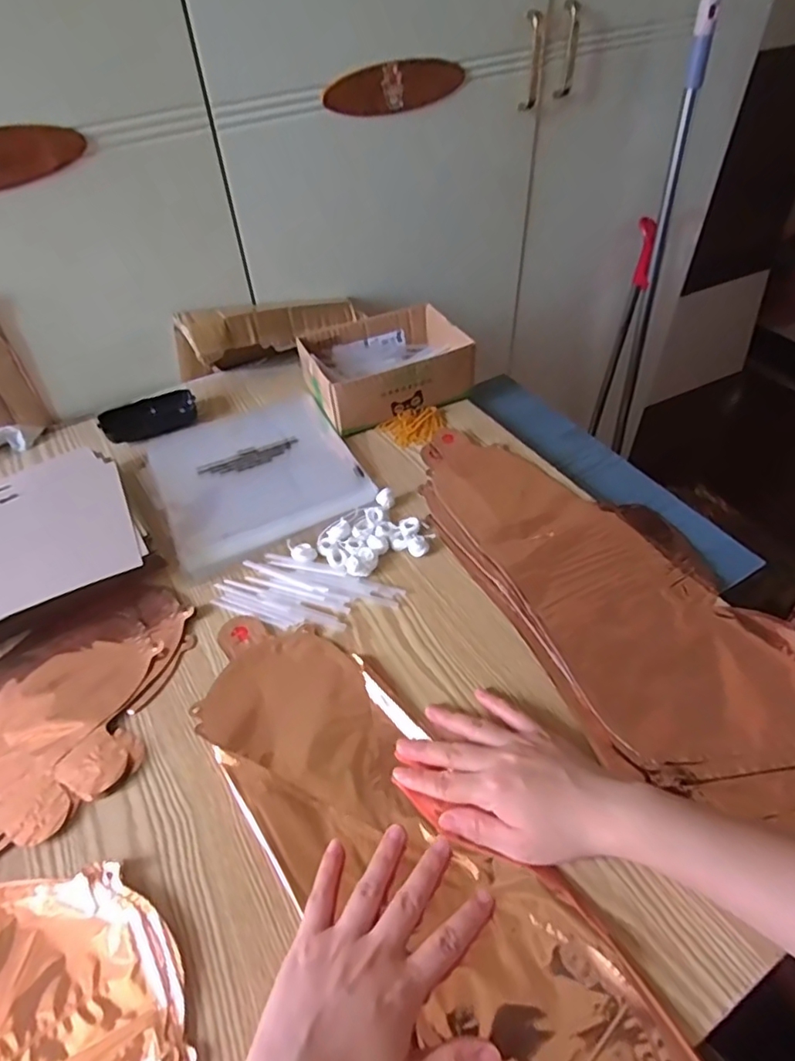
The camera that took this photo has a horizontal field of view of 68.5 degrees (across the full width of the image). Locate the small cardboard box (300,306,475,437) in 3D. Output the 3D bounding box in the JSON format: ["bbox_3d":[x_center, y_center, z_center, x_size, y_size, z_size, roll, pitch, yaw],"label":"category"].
[{"bbox_3d":[-0.016,-0.200,0.706,0.182,0.063,0.144,-19,50,-14],"label":"small cardboard box"}]

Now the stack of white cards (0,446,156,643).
[{"bbox_3d":[-0.348,0.014,0.549,0.195,0.038,0.187,-26,51,-19],"label":"stack of white cards"}]

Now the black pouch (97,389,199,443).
[{"bbox_3d":[-0.299,-0.140,0.708,0.109,0.021,0.052,-30,53,-22],"label":"black pouch"}]

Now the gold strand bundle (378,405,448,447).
[{"bbox_3d":[0.023,-0.119,0.673,0.072,0.013,0.048,-18,49,-13],"label":"gold strand bundle"}]

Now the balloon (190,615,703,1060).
[{"bbox_3d":[0.001,0.210,0.382,0.133,0.012,0.432,-33,53,-24],"label":"balloon"}]

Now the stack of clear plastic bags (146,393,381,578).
[{"bbox_3d":[-0.156,-0.069,0.637,0.201,0.010,0.217,-23,50,-17],"label":"stack of clear plastic bags"}]

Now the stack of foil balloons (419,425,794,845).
[{"bbox_3d":[0.187,0.049,0.512,0.213,0.007,0.465,-26,52,-20],"label":"stack of foil balloons"}]

